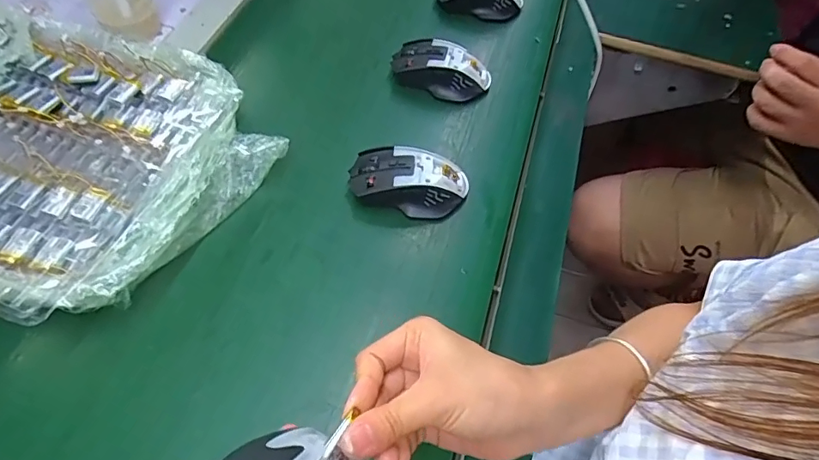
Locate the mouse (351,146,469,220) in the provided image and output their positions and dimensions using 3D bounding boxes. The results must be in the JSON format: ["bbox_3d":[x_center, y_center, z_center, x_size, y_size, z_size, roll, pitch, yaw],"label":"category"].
[{"bbox_3d":[0.001,-0.050,0.485,0.115,0.036,0.067,10,57,2],"label":"mouse"}]

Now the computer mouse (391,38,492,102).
[{"bbox_3d":[0.036,-0.186,0.575,0.116,0.042,0.059,22,58,9],"label":"computer mouse"}]

